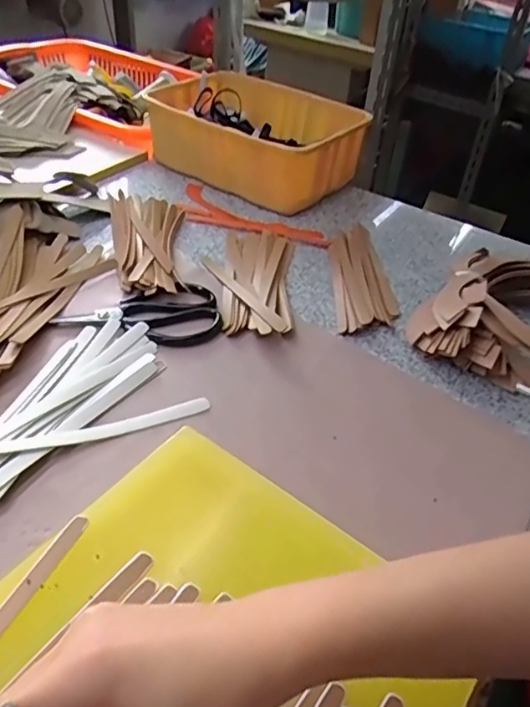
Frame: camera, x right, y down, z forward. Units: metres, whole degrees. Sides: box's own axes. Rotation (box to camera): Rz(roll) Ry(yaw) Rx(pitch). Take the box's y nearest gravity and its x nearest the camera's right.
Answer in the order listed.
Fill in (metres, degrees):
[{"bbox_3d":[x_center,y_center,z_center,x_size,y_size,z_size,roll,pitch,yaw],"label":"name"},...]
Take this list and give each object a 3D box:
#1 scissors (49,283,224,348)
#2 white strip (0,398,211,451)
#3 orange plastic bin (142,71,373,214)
[{"bbox_3d":[-0.131,-0.039,0.596,0.166,0.016,0.084,-5,43,-13],"label":"scissors"},{"bbox_3d":[-0.140,0.063,0.470,0.198,0.027,0.012,-14,45,-22],"label":"white strip"},{"bbox_3d":[-0.019,-0.337,0.879,0.299,0.108,0.219,35,48,28],"label":"orange plastic bin"}]

